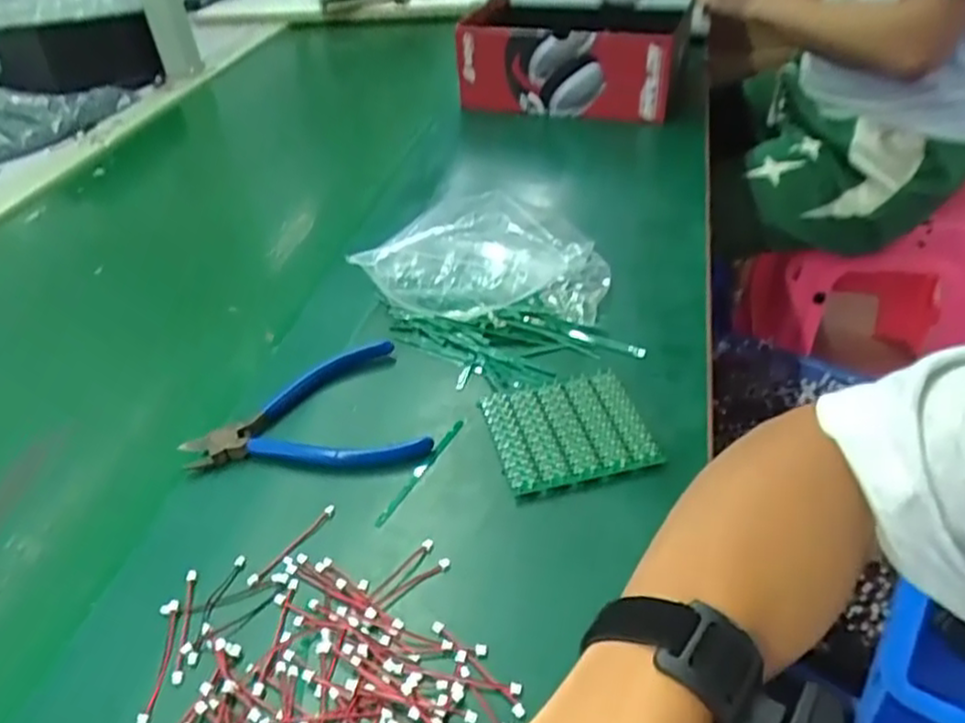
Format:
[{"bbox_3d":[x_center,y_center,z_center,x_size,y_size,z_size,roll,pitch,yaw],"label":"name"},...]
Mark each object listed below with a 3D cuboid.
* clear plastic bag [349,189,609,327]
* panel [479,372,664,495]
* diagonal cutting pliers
[{"bbox_3d":[0.001,-0.075,0.522,0.174,0.059,0.097,4,41,12],"label":"clear plastic bag"},{"bbox_3d":[0.050,0.039,0.426,0.086,0.006,0.080,-12,40,-6],"label":"panel"},{"bbox_3d":[-0.109,0.039,0.437,0.137,0.015,0.103,-19,41,-14],"label":"diagonal cutting pliers"}]

